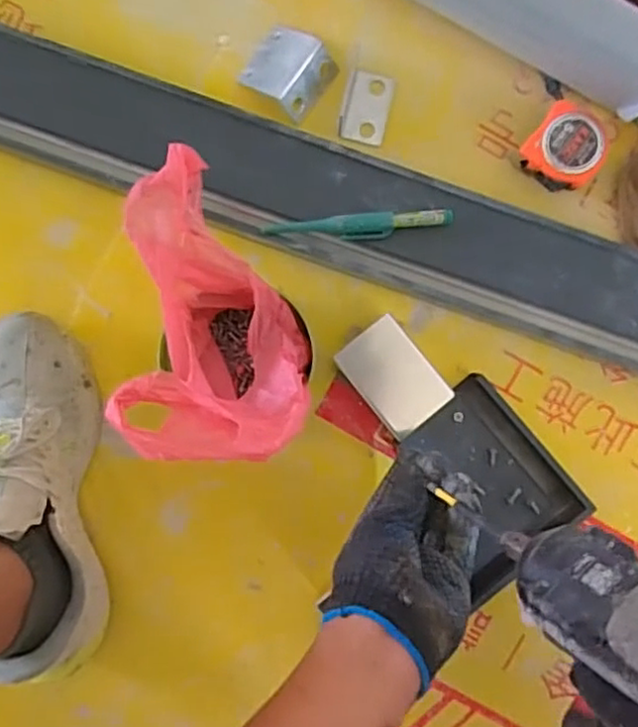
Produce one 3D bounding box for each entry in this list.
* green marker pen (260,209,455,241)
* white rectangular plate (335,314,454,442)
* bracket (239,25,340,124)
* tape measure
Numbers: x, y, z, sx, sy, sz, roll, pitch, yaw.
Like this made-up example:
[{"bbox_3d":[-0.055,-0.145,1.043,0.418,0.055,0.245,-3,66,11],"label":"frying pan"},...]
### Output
[{"bbox_3d":[0.031,-0.111,0.550,0.153,0.012,0.019,-3,92,-1],"label":"green marker pen"},{"bbox_3d":[0.063,0.011,0.577,0.061,0.034,0.088,-38,91,1],"label":"white rectangular plate"},{"bbox_3d":[-0.024,-0.253,0.579,0.068,0.024,0.067,36,91,-1],"label":"bracket"},{"bbox_3d":[0.207,-0.180,0.572,0.064,0.041,0.064,37,91,-1],"label":"tape measure"}]

